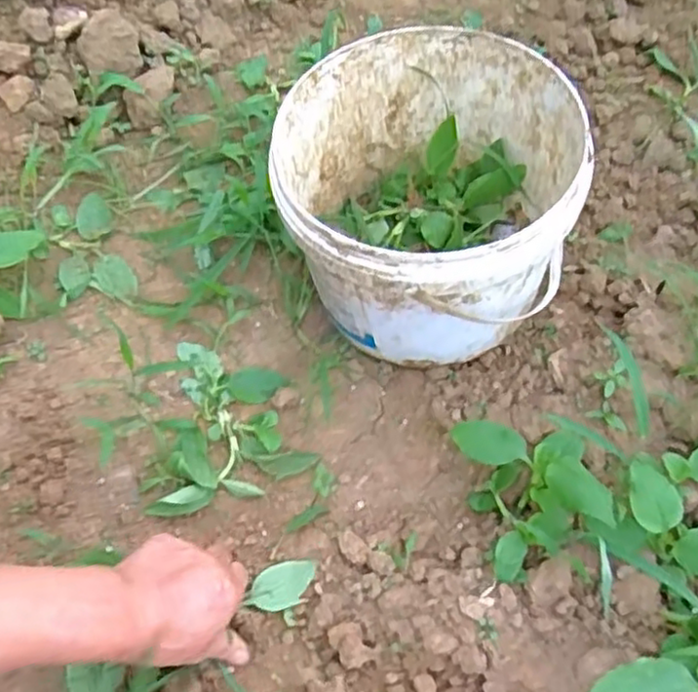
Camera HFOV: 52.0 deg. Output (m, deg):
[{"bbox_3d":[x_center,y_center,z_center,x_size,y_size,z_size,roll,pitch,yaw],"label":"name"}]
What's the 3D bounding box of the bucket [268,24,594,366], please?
[{"bbox_3d":[0.059,-0.114,0.586,0.221,0.167,0.231,2,64,-5],"label":"bucket"}]

